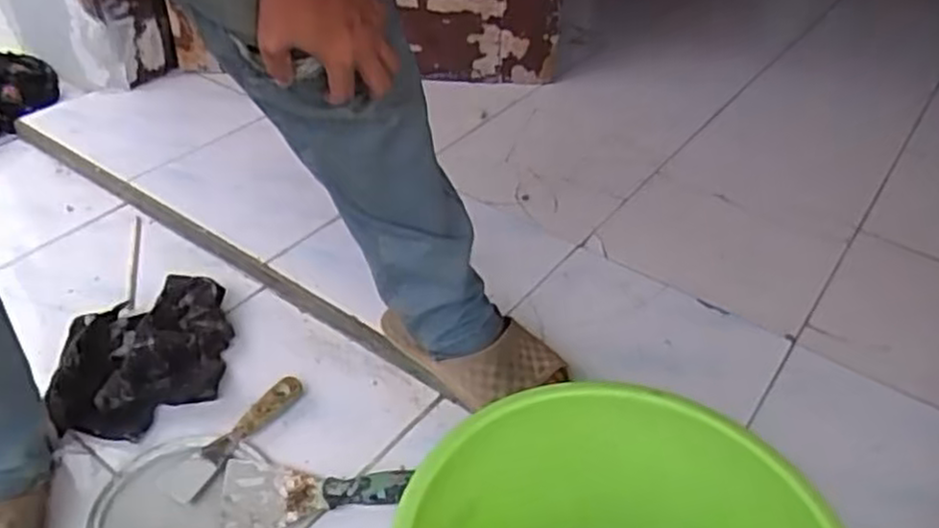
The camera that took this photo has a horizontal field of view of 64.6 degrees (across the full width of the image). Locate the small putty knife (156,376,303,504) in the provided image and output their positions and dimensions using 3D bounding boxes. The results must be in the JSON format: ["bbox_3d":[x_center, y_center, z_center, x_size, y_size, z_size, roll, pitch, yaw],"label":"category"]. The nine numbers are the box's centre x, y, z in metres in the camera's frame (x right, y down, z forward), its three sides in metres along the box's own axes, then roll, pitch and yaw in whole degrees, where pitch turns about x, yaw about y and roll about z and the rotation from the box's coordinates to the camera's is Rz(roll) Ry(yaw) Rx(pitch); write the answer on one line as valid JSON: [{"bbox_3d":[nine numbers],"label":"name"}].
[{"bbox_3d":[-0.248,0.181,0.792,0.047,0.023,0.173,24,46,22],"label":"small putty knife"}]

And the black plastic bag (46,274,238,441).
[{"bbox_3d":[-0.379,0.100,0.869,0.188,0.043,0.238,-9,43,-13],"label":"black plastic bag"}]

